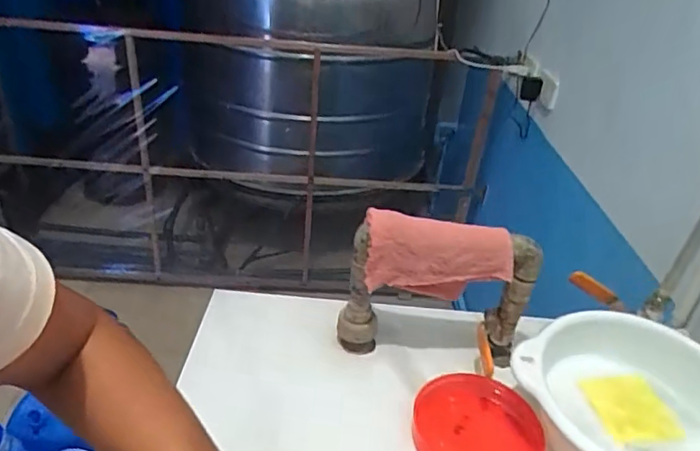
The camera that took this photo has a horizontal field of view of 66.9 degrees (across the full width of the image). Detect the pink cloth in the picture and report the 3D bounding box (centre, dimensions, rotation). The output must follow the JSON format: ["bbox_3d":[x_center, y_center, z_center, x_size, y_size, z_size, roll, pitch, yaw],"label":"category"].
[{"bbox_3d":[0.088,0.040,0.554,0.147,0.091,0.045,5,31,-1],"label":"pink cloth"}]

